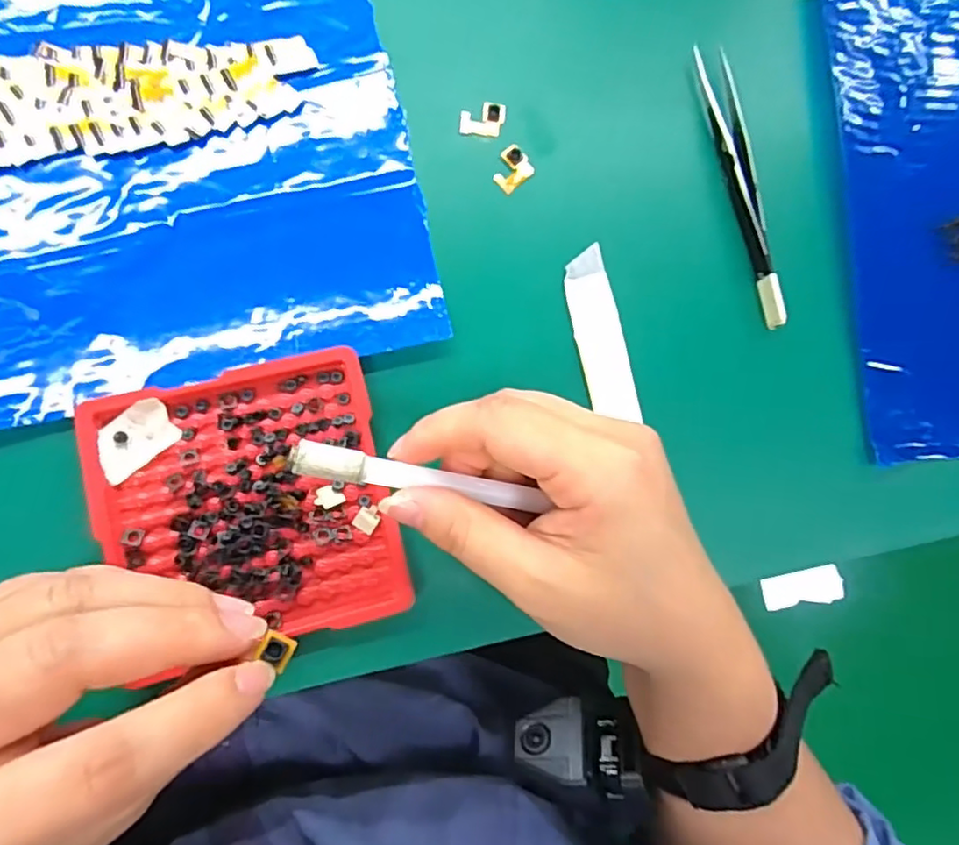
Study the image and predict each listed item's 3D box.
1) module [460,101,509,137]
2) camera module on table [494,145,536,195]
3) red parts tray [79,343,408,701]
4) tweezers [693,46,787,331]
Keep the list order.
[{"bbox_3d":[0.001,-0.127,0.262,0.019,0.004,0.014,0,83,-6],"label":"module"},{"bbox_3d":[0.014,-0.106,0.261,0.019,0.004,0.015,-42,89,-9],"label":"camera module on table"},{"bbox_3d":[-0.083,0.030,0.229,0.097,0.011,0.100,-15,85,-8],"label":"red parts tray"},{"bbox_3d":[0.110,-0.101,0.269,0.015,0.010,0.125,-8,84,-7],"label":"tweezers"}]

